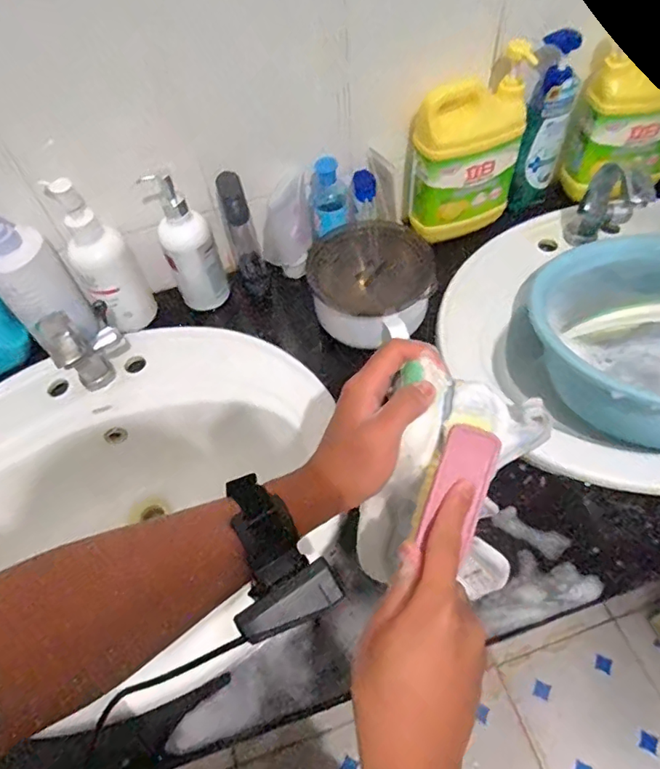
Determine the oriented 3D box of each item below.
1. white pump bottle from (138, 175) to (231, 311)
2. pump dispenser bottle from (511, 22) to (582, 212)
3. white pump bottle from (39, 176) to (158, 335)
[{"bbox_3d":[-0.194,-0.194,0.711,0.069,0.186,0.077,-21,57,-9],"label":"white pump bottle"},{"bbox_3d":[0.297,-0.358,0.747,0.078,0.234,0.048,-31,59,-15],"label":"pump dispenser bottle"},{"bbox_3d":[-0.295,-0.162,0.685,0.071,0.206,0.084,-30,59,-15],"label":"white pump bottle"}]

